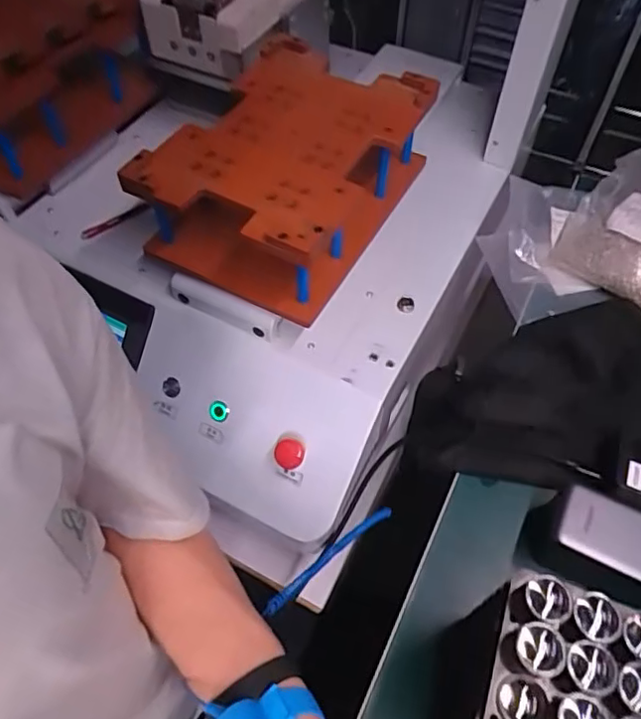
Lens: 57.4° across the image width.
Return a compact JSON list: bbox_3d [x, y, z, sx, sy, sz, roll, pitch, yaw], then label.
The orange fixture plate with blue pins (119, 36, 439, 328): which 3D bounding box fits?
[{"bbox_3d":[-0.028,-0.191,0.587,0.185,0.103,0.269,26,59,18],"label":"orange fixture plate with blue pins"}]

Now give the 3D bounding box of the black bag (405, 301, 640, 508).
[{"bbox_3d":[0.243,0.040,0.508,0.293,0.060,0.195,19,57,14],"label":"black bag"}]

